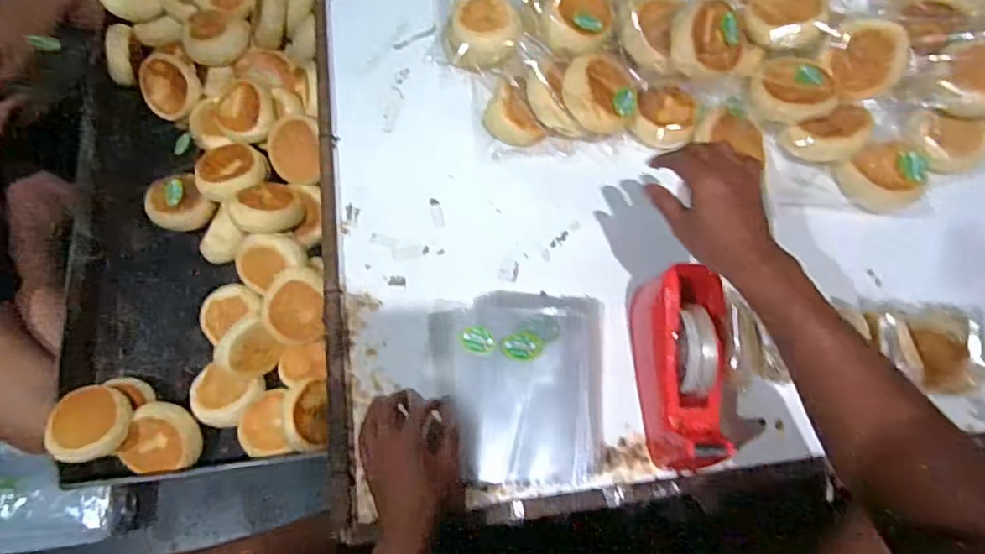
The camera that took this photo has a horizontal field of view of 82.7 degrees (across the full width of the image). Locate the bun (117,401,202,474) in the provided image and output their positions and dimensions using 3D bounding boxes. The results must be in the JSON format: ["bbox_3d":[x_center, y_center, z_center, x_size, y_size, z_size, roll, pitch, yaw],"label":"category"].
[{"bbox_3d":[-0.420,0.208,0.722,0.084,0.035,0.083,18,72,-17],"label":"bun"}]

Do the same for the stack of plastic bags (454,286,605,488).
[{"bbox_3d":[0.039,0.117,0.612,0.163,0.009,0.201,3,72,1],"label":"stack of plastic bags"}]

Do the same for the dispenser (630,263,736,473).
[{"bbox_3d":[0.195,0.096,0.569,0.075,0.099,0.197,-1,72,0],"label":"dispenser"}]

